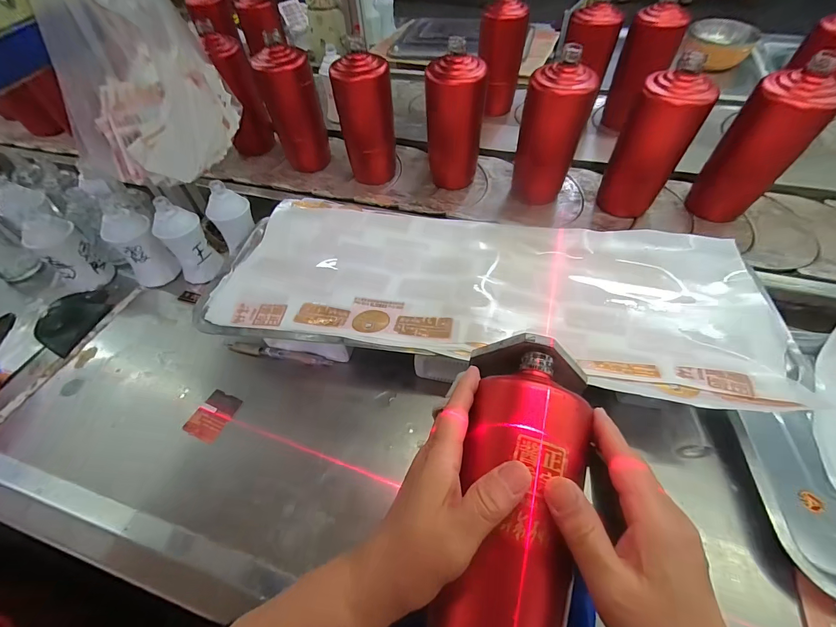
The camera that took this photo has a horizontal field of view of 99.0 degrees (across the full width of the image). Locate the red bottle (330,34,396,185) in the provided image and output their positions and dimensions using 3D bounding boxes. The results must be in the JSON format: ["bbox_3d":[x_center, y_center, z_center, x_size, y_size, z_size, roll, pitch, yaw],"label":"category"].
[{"bbox_3d":[-0.079,-0.297,0.551,0.066,0.183,0.064,-2,55,2],"label":"red bottle"}]

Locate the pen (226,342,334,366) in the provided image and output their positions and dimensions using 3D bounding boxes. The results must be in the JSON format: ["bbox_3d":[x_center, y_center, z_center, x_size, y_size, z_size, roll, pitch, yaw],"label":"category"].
[{"bbox_3d":[-0.167,0.049,0.430,0.131,0.008,0.013,8,55,8],"label":"pen"}]

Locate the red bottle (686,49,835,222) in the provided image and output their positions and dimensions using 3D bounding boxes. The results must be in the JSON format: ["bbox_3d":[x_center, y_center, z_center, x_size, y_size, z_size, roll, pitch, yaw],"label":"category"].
[{"bbox_3d":[0.429,-0.202,0.450,0.075,0.183,0.061,-1,54,2],"label":"red bottle"}]

